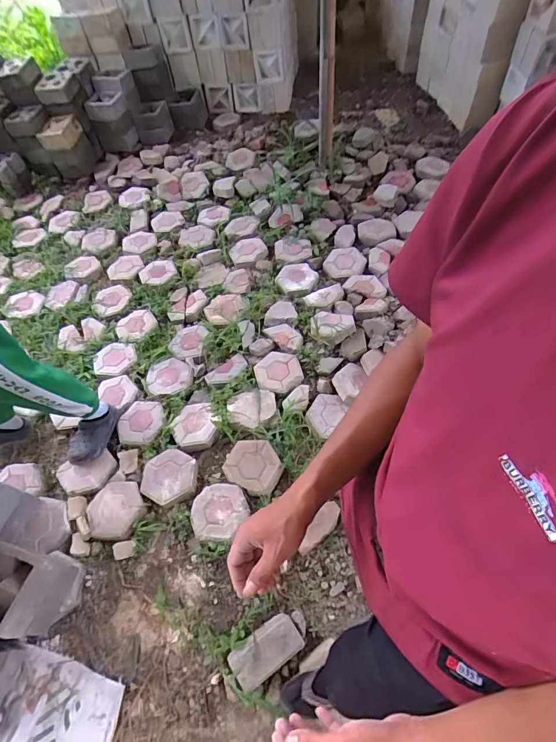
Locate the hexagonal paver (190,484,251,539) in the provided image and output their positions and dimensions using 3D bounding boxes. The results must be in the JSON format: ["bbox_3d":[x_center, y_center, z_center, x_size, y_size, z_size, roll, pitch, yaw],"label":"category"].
[{"bbox_3d":[-0.206,0.494,1.381,0.195,0.053,0.210,27,64,22],"label":"hexagonal paver"}]

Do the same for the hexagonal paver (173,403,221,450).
[{"bbox_3d":[-0.330,0.212,1.569,0.182,0.048,0.196,-14,56,-7],"label":"hexagonal paver"}]

